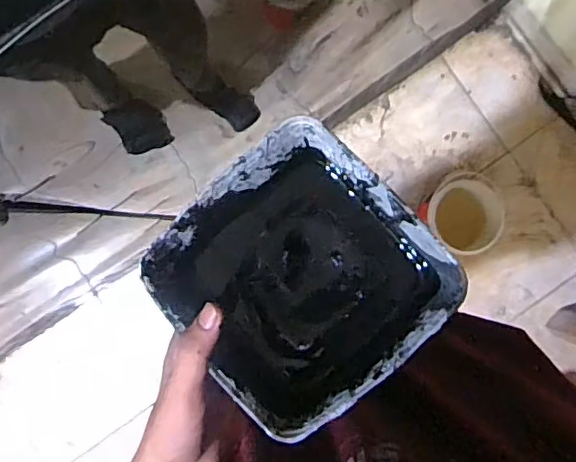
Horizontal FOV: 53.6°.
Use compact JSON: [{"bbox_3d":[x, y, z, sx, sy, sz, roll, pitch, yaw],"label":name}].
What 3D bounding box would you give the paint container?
[{"bbox_3d":[0.005,0.030,0.384,0.155,0.090,0.157,-42,91,0],"label":"paint container"}]

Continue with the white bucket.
[{"bbox_3d":[0.470,-0.053,1.518,0.209,0.212,0.188,-35,91,0],"label":"white bucket"}]

